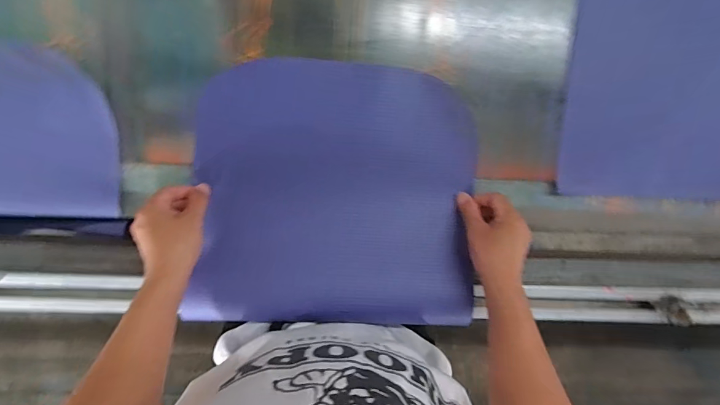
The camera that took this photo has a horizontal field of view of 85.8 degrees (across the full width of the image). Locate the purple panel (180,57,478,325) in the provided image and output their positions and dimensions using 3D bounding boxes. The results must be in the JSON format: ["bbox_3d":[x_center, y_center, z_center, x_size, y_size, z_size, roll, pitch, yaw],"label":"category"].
[{"bbox_3d":[-0.032,-0.010,0.527,0.372,0.060,0.345,2,99,-4],"label":"purple panel"}]

